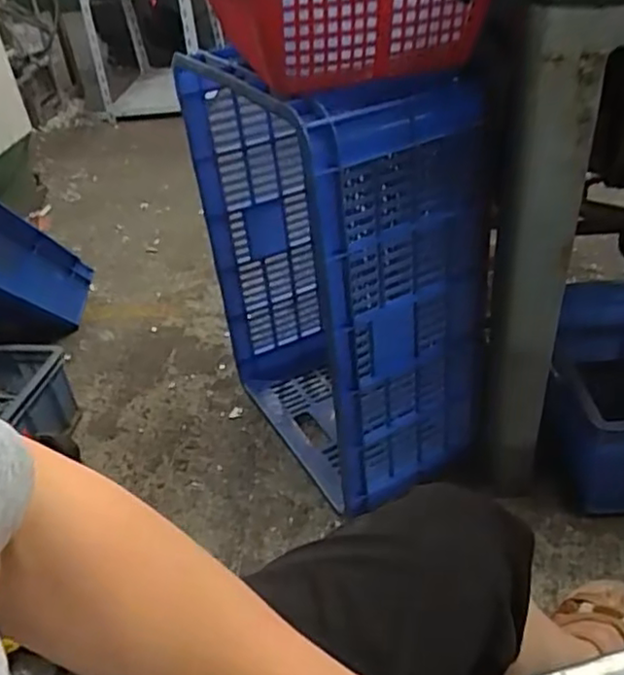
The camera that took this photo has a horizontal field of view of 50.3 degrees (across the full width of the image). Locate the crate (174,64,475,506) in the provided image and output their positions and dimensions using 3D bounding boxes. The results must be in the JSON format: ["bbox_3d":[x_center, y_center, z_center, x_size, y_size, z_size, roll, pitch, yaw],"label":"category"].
[{"bbox_3d":[0.022,-0.084,0.994,0.224,0.629,0.451,-23,39,-21],"label":"crate"}]

